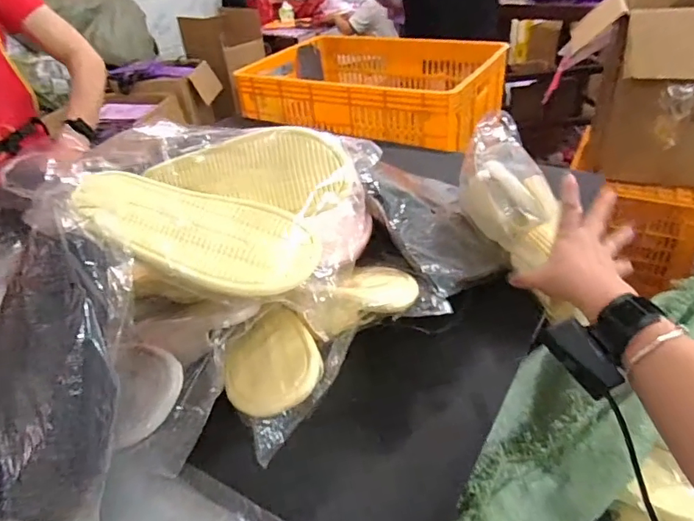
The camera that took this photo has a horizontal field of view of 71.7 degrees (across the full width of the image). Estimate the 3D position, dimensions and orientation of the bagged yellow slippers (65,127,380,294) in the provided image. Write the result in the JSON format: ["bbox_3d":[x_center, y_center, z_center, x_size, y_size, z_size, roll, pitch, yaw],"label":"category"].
[{"bbox_3d":[-0.129,-0.046,0.521,0.295,0.110,0.193,-2,64,-8],"label":"bagged yellow slippers"}]

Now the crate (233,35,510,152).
[{"bbox_3d":[0.073,-0.518,1.400,0.685,0.135,0.500,14,40,25],"label":"crate"}]

